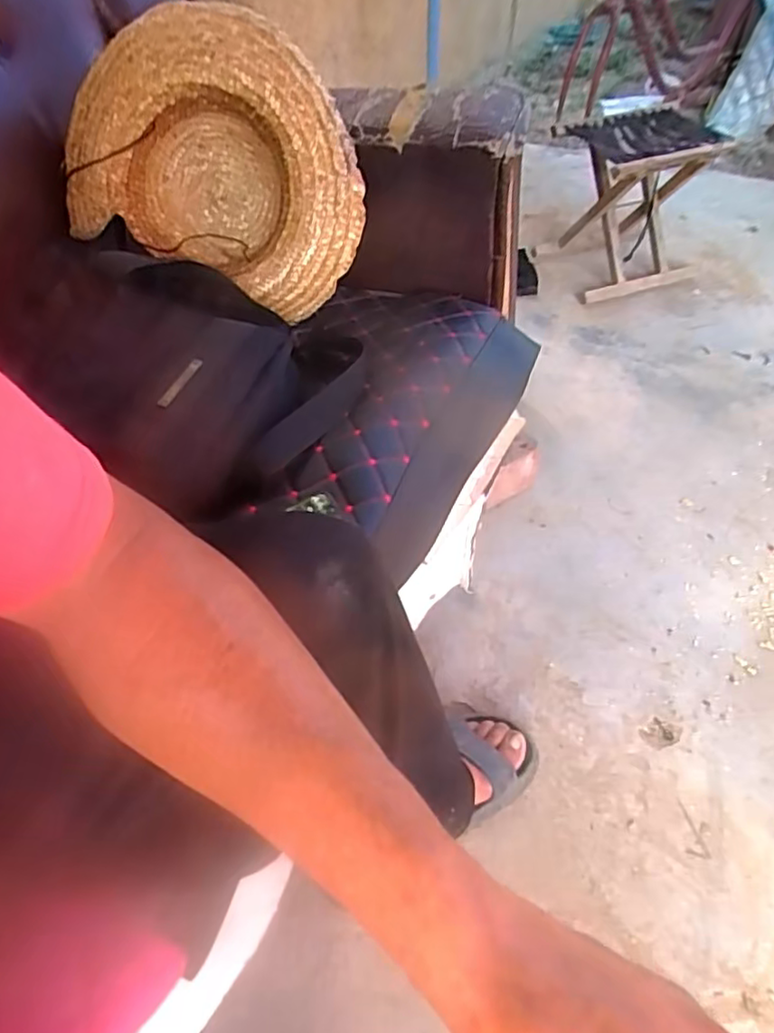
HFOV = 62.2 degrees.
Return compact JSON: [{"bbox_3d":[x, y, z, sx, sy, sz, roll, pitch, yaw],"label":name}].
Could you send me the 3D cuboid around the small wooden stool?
[{"bbox_3d":[0.527,-0.681,1.397,0.281,0.296,0.264,-17,50,-13],"label":"small wooden stool"}]

